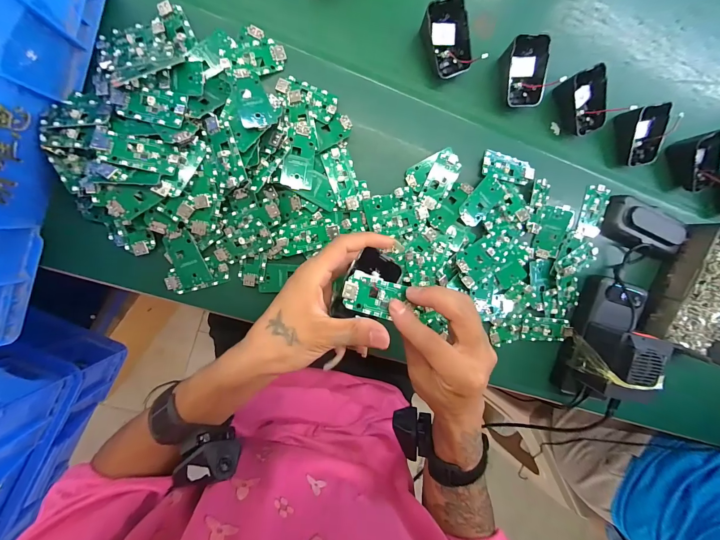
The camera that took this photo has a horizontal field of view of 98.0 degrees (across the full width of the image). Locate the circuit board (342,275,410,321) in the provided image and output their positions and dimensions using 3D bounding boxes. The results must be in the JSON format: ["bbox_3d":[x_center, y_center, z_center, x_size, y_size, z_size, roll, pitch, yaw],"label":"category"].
[{"bbox_3d":[0.011,0.023,0.259,0.053,0.013,0.030,13,92,-9],"label":"circuit board"}]

